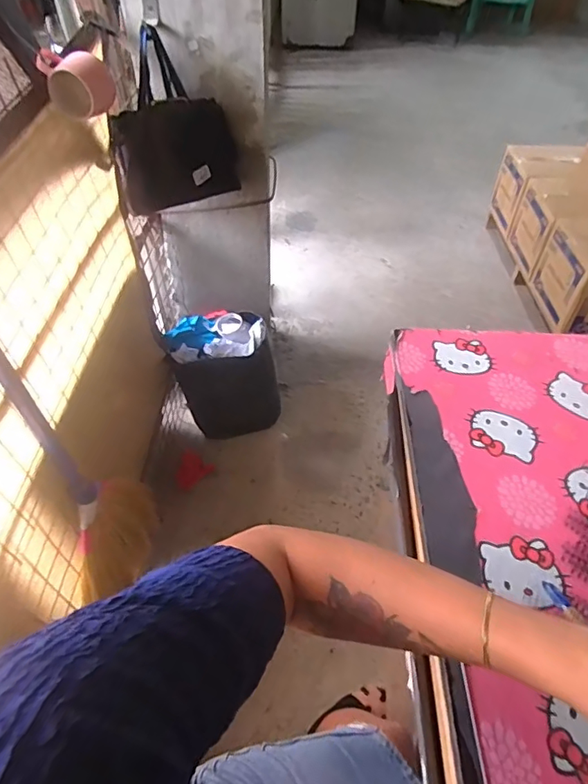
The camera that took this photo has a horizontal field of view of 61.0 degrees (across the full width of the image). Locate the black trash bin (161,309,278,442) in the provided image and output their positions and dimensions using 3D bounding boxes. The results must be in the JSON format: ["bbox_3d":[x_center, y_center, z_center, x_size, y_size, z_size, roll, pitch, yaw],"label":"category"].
[{"bbox_3d":[-0.225,-0.050,1.687,0.329,0.412,0.204,-6,49,-7],"label":"black trash bin"}]

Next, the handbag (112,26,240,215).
[{"bbox_3d":[-0.262,-0.569,1.106,0.274,0.285,0.127,-20,51,-18],"label":"handbag"}]

